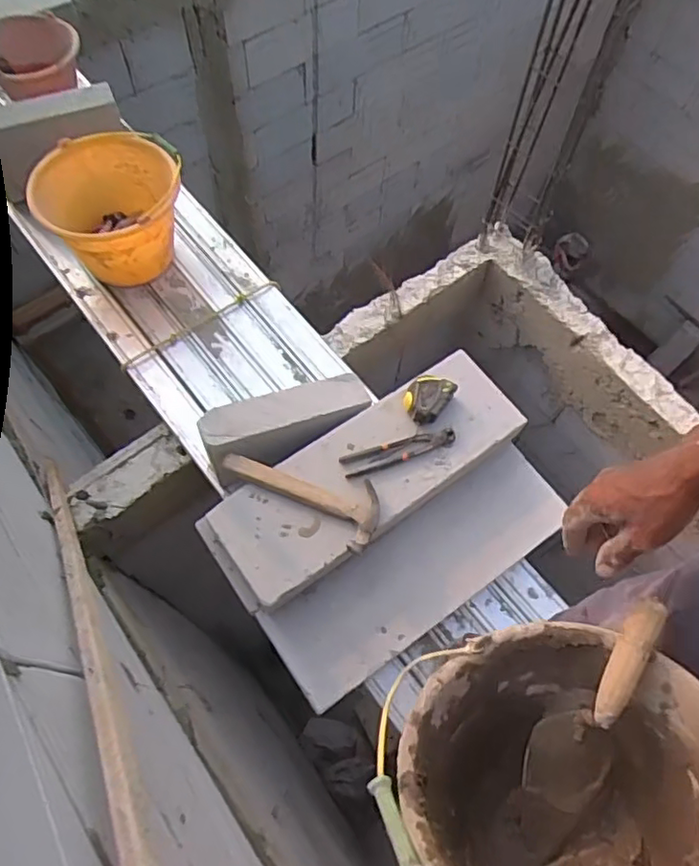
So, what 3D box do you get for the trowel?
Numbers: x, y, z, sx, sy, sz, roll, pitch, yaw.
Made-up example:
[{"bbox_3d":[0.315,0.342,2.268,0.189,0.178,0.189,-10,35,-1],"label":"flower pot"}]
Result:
[{"bbox_3d":[0.241,0.265,0.593,0.074,0.033,0.235,18,110,5],"label":"trowel"}]

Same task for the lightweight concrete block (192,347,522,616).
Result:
[{"bbox_3d":[0.035,0.064,1.098,0.593,0.073,0.212,-33,72,-16],"label":"lightweight concrete block"}]

